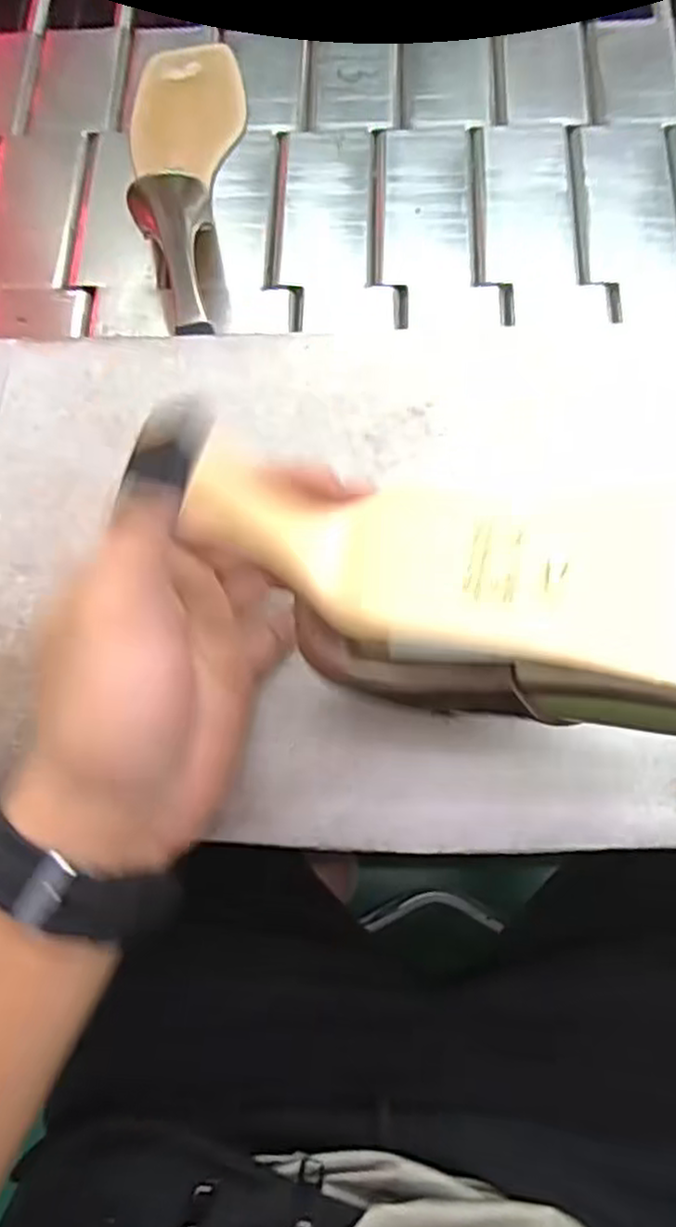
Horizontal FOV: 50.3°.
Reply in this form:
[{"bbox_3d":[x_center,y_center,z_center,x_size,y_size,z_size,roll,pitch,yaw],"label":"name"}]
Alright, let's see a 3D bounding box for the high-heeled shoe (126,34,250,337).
[{"bbox_3d":[-0.094,-0.283,0.435,0.072,0.064,0.238,-6,73,0],"label":"high-heeled shoe"}]

